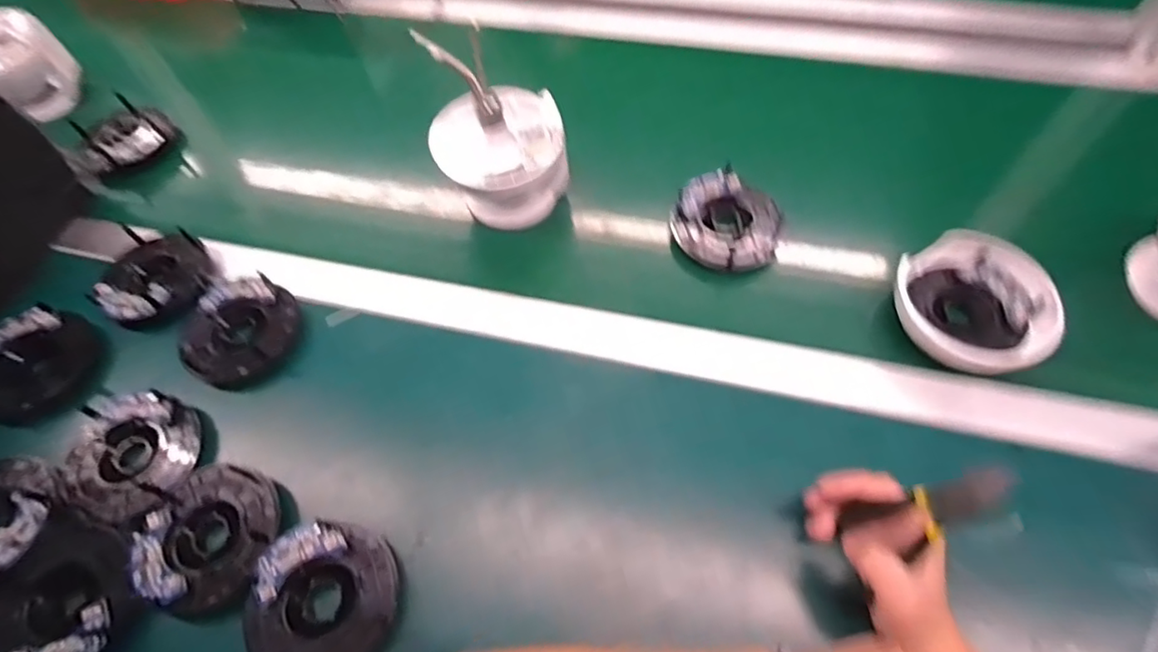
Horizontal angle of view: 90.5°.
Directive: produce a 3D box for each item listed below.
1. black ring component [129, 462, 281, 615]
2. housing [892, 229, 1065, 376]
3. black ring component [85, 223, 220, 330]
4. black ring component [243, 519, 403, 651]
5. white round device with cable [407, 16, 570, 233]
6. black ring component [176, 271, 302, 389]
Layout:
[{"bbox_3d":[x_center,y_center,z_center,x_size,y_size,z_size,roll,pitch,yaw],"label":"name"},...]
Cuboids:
[{"bbox_3d":[-0.271,0.153,0.425,0.094,0.022,0.101,-2,59,3],"label":"black ring component"},{"bbox_3d":[0.326,-0.019,0.473,0.114,0.036,0.117,-2,59,3],"label":"housing"},{"bbox_3d":[-0.401,-0.050,0.551,0.101,0.034,0.100,-16,59,-6],"label":"black ring component"},{"bbox_3d":[-0.178,0.190,0.398,0.103,0.024,0.100,-2,59,3],"label":"black ring component"},{"bbox_3d":[-0.083,-0.185,0.564,0.123,0.119,0.147,-22,60,-9],"label":"white round device with cable"},{"bbox_3d":[-0.306,0.002,0.517,0.096,0.036,0.096,-2,59,3],"label":"black ring component"}]

